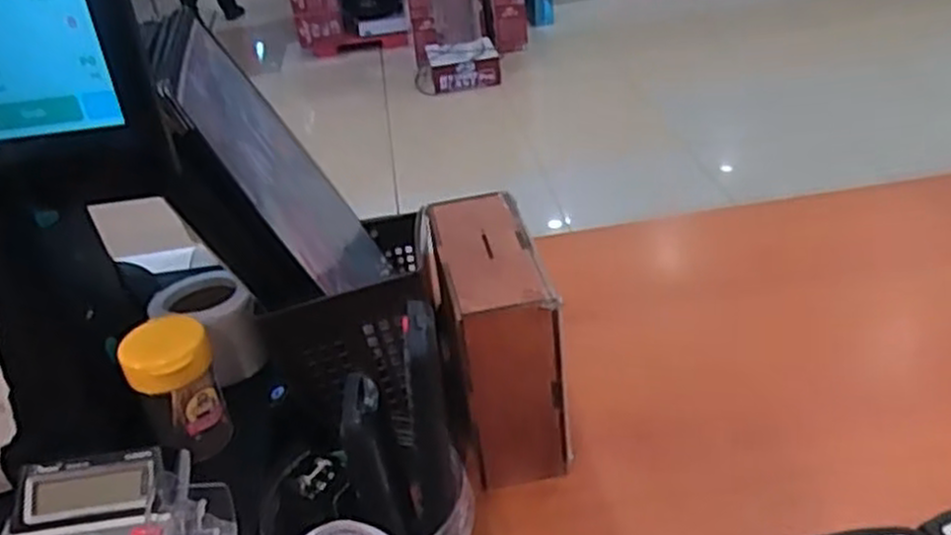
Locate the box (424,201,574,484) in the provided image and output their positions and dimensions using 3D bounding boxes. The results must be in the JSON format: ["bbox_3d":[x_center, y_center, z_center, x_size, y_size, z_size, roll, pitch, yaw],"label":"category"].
[{"bbox_3d":[0.016,0.049,0.567,0.066,0.155,0.147,-11,33,-5],"label":"box"}]

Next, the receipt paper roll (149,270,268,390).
[{"bbox_3d":[-0.175,0.041,0.526,0.072,0.055,0.062,15,39,30],"label":"receipt paper roll"}]

